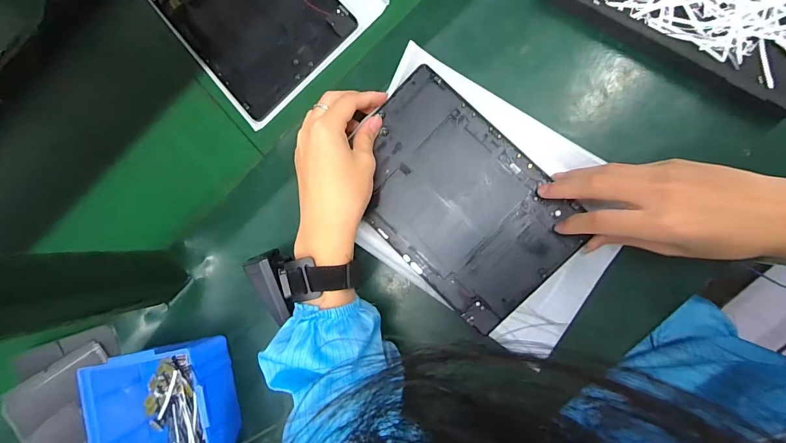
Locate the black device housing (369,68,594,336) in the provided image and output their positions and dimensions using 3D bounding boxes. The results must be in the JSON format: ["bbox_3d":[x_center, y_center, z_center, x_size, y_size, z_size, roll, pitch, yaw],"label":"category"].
[{"bbox_3d":[0.061,-0.023,0.375,0.152,0.005,0.229,-45,82,5],"label":"black device housing"}]

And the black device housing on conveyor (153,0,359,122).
[{"bbox_3d":[-0.170,-0.250,0.432,0.156,0.006,0.238,-42,82,6],"label":"black device housing on conveyor"}]

